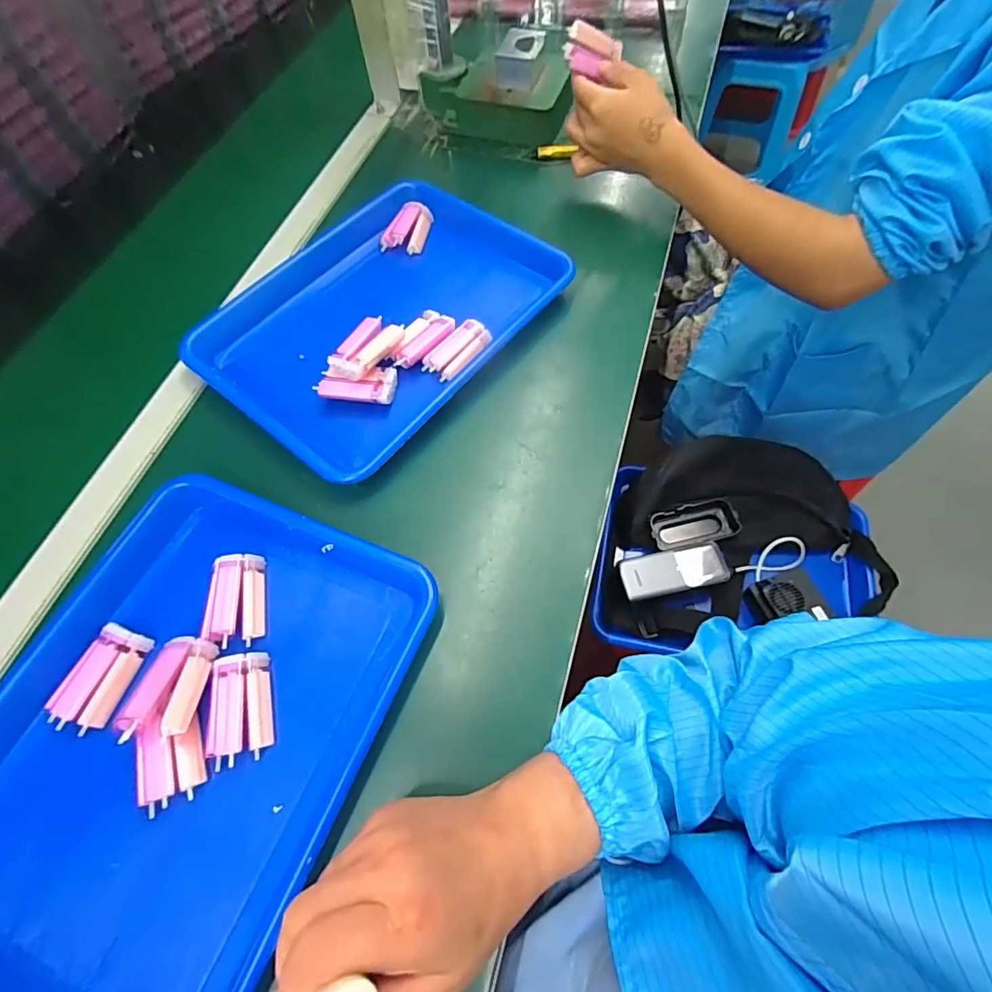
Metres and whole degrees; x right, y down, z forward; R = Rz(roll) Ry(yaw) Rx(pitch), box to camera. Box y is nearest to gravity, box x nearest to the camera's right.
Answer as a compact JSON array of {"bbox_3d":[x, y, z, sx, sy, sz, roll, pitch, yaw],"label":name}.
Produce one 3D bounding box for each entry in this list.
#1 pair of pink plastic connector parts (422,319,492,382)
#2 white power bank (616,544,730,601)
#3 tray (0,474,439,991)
[{"bbox_3d":[-0.035,-0.139,0.477,0.070,0.014,0.034,-42,68,-16],"label":"pair of pink plastic connector parts"},{"bbox_3d":[0.215,0.095,0.615,0.123,0.030,0.052,-11,63,-2],"label":"white power bank"},{"bbox_3d":[-0.213,0.163,0.328,0.251,0.033,0.338,17,65,12],"label":"tray"}]

